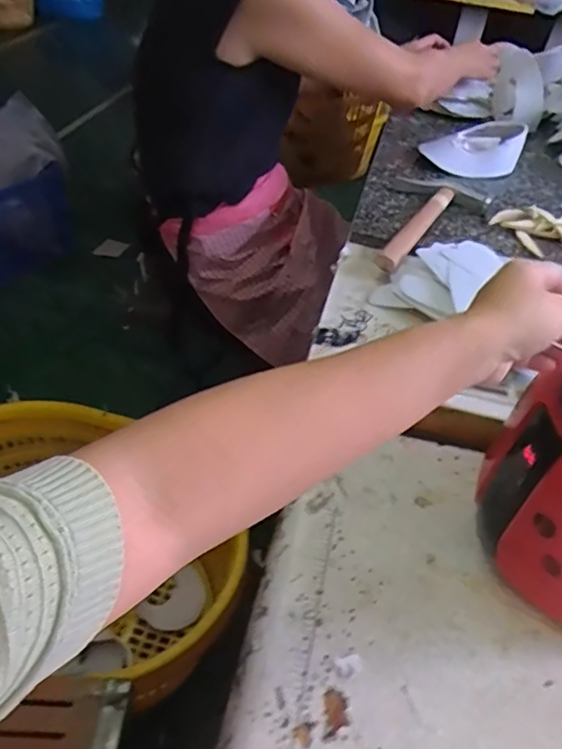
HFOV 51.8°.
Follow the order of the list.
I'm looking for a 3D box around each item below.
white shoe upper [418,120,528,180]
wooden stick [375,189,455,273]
[{"bbox_3d":[0.322,-0.384,0.965,0.148,0.047,0.150,21,45,16],"label":"white shoe upper"},{"bbox_3d":[0.185,-0.199,0.774,0.028,0.023,0.243,24,46,18],"label":"wooden stick"}]

